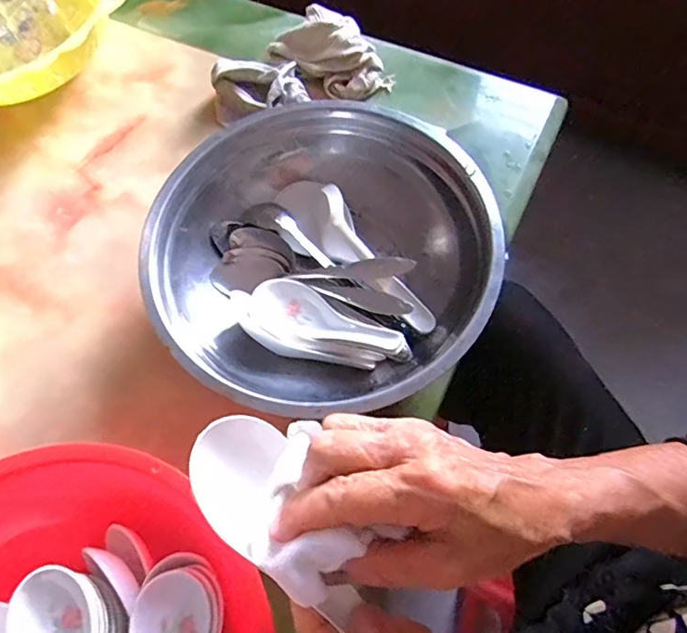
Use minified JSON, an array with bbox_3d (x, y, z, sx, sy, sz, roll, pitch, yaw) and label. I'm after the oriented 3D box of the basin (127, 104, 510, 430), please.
[{"bbox_3d":[-0.015,-0.044,0.415,0.253,0.071,0.253,-1,66,2],"label":"basin"}]

